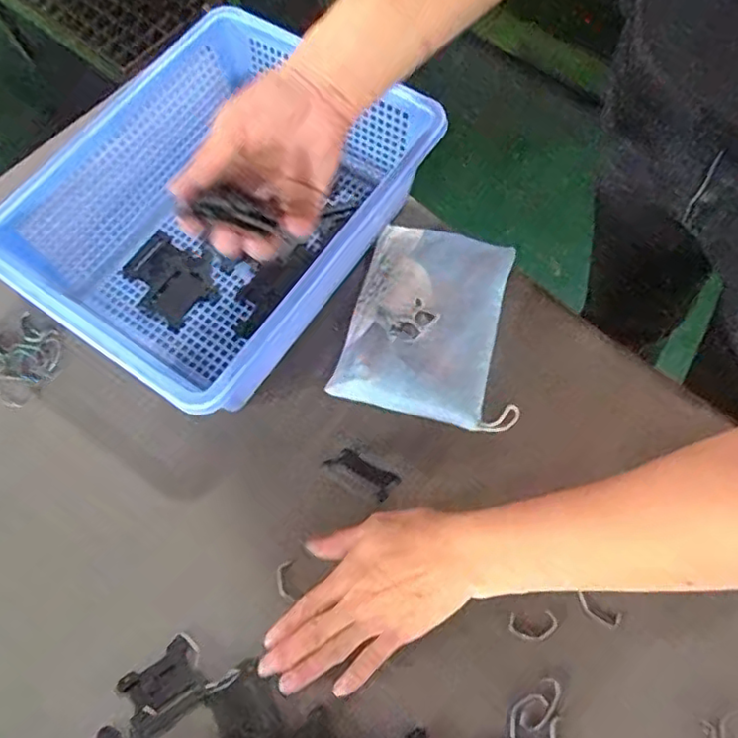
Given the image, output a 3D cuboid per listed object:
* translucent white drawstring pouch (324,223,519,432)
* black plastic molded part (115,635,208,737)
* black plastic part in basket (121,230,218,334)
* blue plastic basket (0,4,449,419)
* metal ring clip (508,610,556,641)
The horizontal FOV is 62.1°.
[{"bbox_3d":[0.055,-0.036,0.497,0.135,0.028,0.159,14,69,8],"label":"translucent white drawstring pouch"},{"bbox_3d":[-0.139,0.214,0.409,0.053,0.010,0.043,-36,71,-12],"label":"black plastic molded part"},{"bbox_3d":[-0.173,-0.080,0.532,0.086,0.006,0.068,38,74,16],"label":"black plastic part in basket"},{"bbox_3d":[-0.111,-0.130,0.499,0.234,0.107,0.307,33,73,14],"label":"blue plastic basket"},{"bbox_3d":[0.112,0.176,0.419,0.032,0.004,0.018,-4,68,1],"label":"metal ring clip"}]

